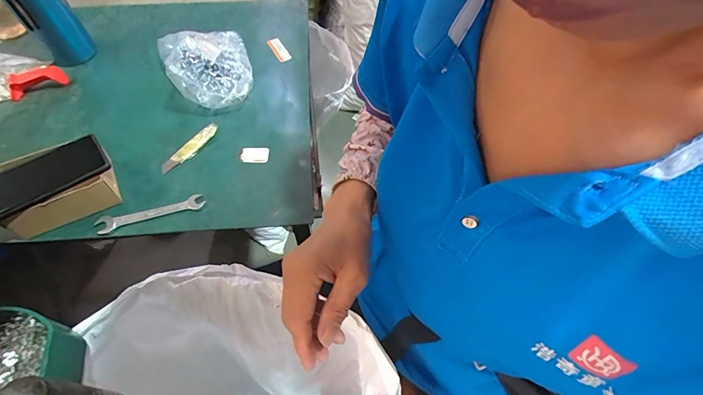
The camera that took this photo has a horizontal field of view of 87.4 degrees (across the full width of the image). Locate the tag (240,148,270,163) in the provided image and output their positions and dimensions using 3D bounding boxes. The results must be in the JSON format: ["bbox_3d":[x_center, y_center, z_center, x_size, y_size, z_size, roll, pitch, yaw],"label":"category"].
[{"bbox_3d":[-0.156,-0.070,0.597,0.044,0.004,0.031,-1,56,0],"label":"tag"}]

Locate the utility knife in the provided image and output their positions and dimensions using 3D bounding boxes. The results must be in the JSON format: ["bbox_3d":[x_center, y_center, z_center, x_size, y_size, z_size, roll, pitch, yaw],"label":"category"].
[{"bbox_3d":[-0.266,-0.083,0.604,0.027,0.008,0.116,28,60,18],"label":"utility knife"}]

